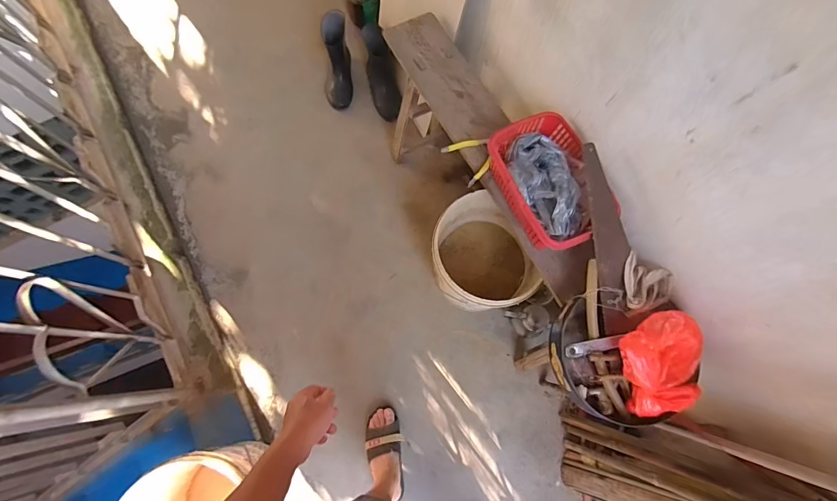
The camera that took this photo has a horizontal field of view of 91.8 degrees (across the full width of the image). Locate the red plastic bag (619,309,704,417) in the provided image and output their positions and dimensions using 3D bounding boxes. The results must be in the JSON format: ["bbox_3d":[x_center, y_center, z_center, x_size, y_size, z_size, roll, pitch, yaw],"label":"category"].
[{"bbox_3d":[0.447,0.207,0.744,0.144,0.083,0.177,-19,75,-8],"label":"red plastic bag"}]

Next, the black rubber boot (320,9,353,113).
[{"bbox_3d":[-0.290,-0.659,1.420,0.093,0.197,0.247,-3,74,-4],"label":"black rubber boot"}]

